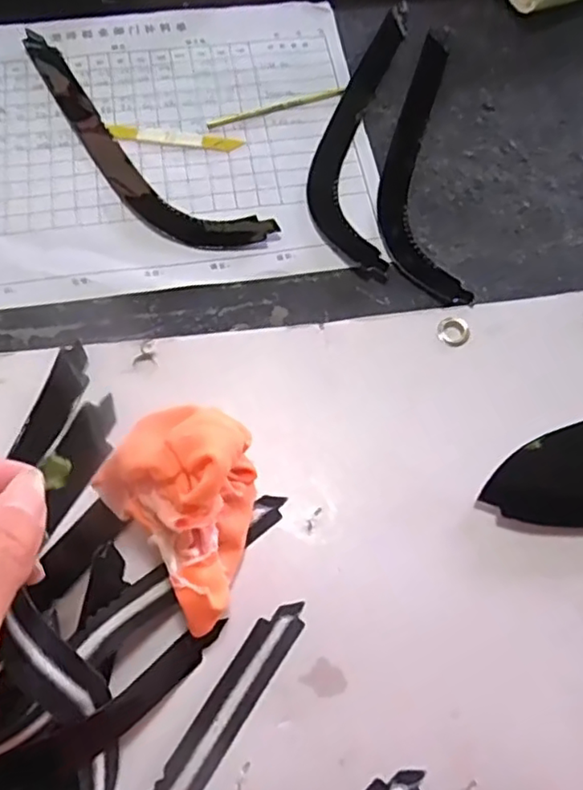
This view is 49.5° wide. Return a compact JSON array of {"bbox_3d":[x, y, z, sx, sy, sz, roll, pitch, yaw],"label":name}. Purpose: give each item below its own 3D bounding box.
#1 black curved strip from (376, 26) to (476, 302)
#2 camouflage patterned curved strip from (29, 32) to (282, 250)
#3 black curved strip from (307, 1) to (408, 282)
[{"bbox_3d":[0.073,-0.140,0.370,0.047,0.004,0.195,3,67,-2],"label":"black curved strip"},{"bbox_3d":[-0.099,-0.144,0.364,0.207,0.005,0.045,42,72,14],"label":"camouflage patterned curved strip"},{"bbox_3d":[0.041,-0.163,0.379,0.048,0.005,0.211,9,67,1],"label":"black curved strip"}]

